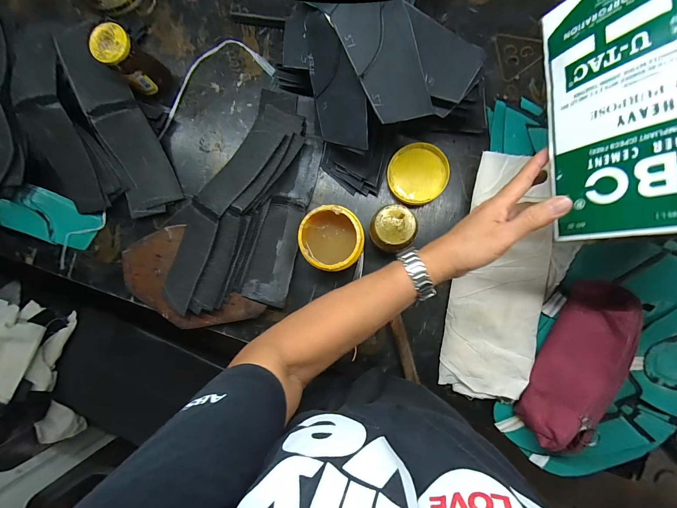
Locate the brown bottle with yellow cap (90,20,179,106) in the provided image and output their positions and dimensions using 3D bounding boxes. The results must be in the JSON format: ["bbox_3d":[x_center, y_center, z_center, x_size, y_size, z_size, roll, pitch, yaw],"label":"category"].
[{"bbox_3d":[-0.319,-0.297,0.483,0.061,0.116,0.058,0,89,7],"label":"brown bottle with yellow cap"}]

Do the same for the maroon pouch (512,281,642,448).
[{"bbox_3d":[0.313,0.149,0.394,0.070,0.073,0.229,20,92,7],"label":"maroon pouch"}]

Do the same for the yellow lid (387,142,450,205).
[{"bbox_3d":[0.128,-0.127,0.487,0.093,0.018,0.094,0,89,7],"label":"yellow lid"}]

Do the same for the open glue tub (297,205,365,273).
[{"bbox_3d":[-0.007,-0.022,0.459,0.090,0.073,0.088,0,89,7],"label":"open glue tub"}]

